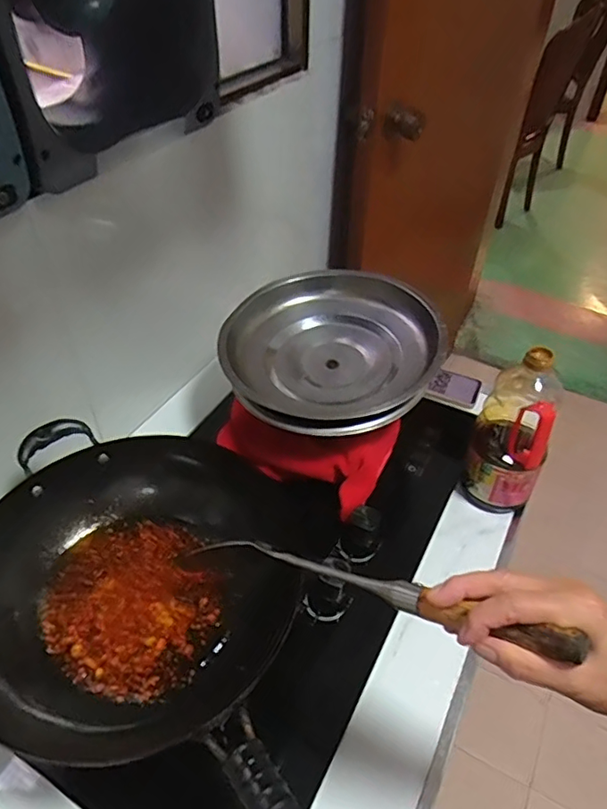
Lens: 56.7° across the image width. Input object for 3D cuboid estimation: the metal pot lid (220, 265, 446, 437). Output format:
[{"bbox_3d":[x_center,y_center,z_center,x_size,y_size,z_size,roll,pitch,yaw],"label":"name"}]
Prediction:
[{"bbox_3d":[0.040,-0.079,0.838,0.299,0.098,0.314,21,44,18],"label":"metal pot lid"}]

